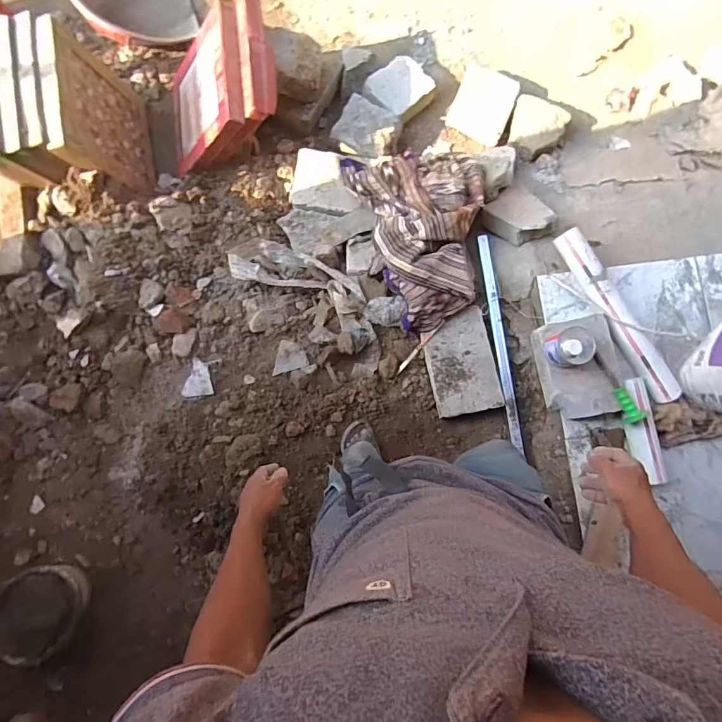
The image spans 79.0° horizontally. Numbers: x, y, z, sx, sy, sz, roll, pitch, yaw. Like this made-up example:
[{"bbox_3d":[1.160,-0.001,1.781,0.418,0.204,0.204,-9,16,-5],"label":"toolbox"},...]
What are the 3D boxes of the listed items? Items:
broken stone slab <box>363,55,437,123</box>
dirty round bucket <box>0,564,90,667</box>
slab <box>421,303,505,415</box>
[{"bbox_3d":[0.137,-0.999,1.609,0.227,0.048,0.211,-37,86,-4],"label":"broken stone slab"},{"bbox_3d":[-0.844,0.669,1.188,0.219,0.172,0.211,0,85,0],"label":"dirty round bucket"},{"bbox_3d":[0.304,0.008,1.367,0.214,0.045,0.317,-11,85,-2],"label":"slab"}]

